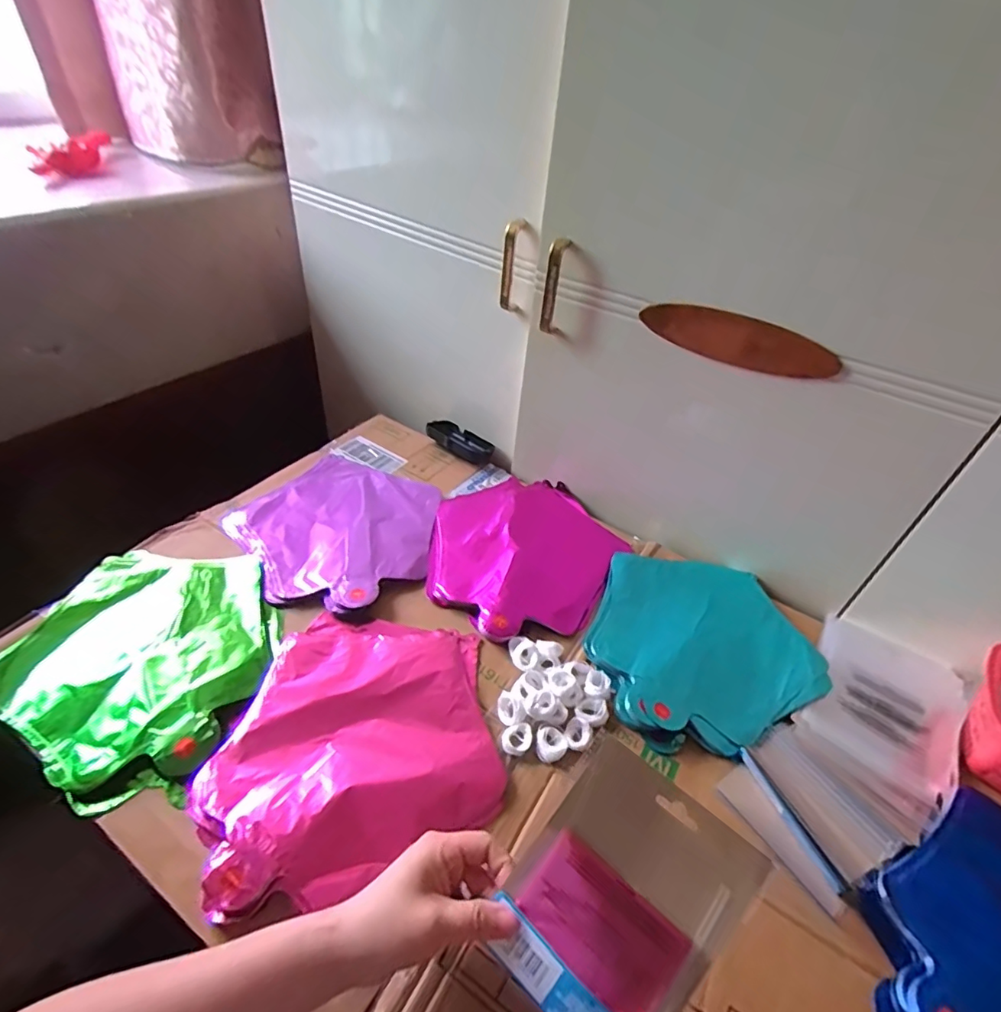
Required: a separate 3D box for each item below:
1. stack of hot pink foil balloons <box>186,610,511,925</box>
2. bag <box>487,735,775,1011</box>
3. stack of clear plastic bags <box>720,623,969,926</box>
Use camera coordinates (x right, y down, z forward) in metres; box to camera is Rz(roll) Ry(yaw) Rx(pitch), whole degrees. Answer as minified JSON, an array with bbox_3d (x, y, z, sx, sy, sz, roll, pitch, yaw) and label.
[{"bbox_3d":[-0.127,0.191,0.473,0.235,0.016,0.237,-6,44,-14],"label":"stack of hot pink foil balloons"},{"bbox_3d":[0.072,0.238,0.328,0.112,0.018,0.146,35,84,18],"label":"bag"},{"bbox_3d":[0.350,0.223,0.521,0.326,0.016,0.145,-31,54,-34],"label":"stack of clear plastic bags"}]

